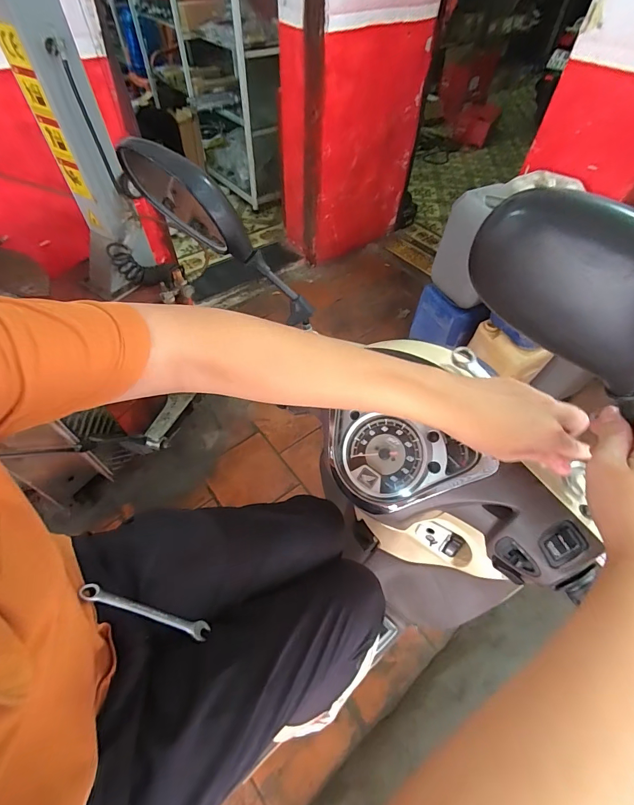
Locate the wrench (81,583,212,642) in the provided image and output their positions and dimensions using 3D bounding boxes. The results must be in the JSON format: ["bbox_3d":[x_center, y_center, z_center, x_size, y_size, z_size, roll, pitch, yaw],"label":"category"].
[{"bbox_3d":[-0.195,0.244,0.424,0.155,0.012,0.019,34,54,-21],"label":"wrench"}]

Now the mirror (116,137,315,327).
[{"bbox_3d":[-0.103,-0.182,0.431,0.257,0.086,0.037,38,50,-31],"label":"mirror"}]

